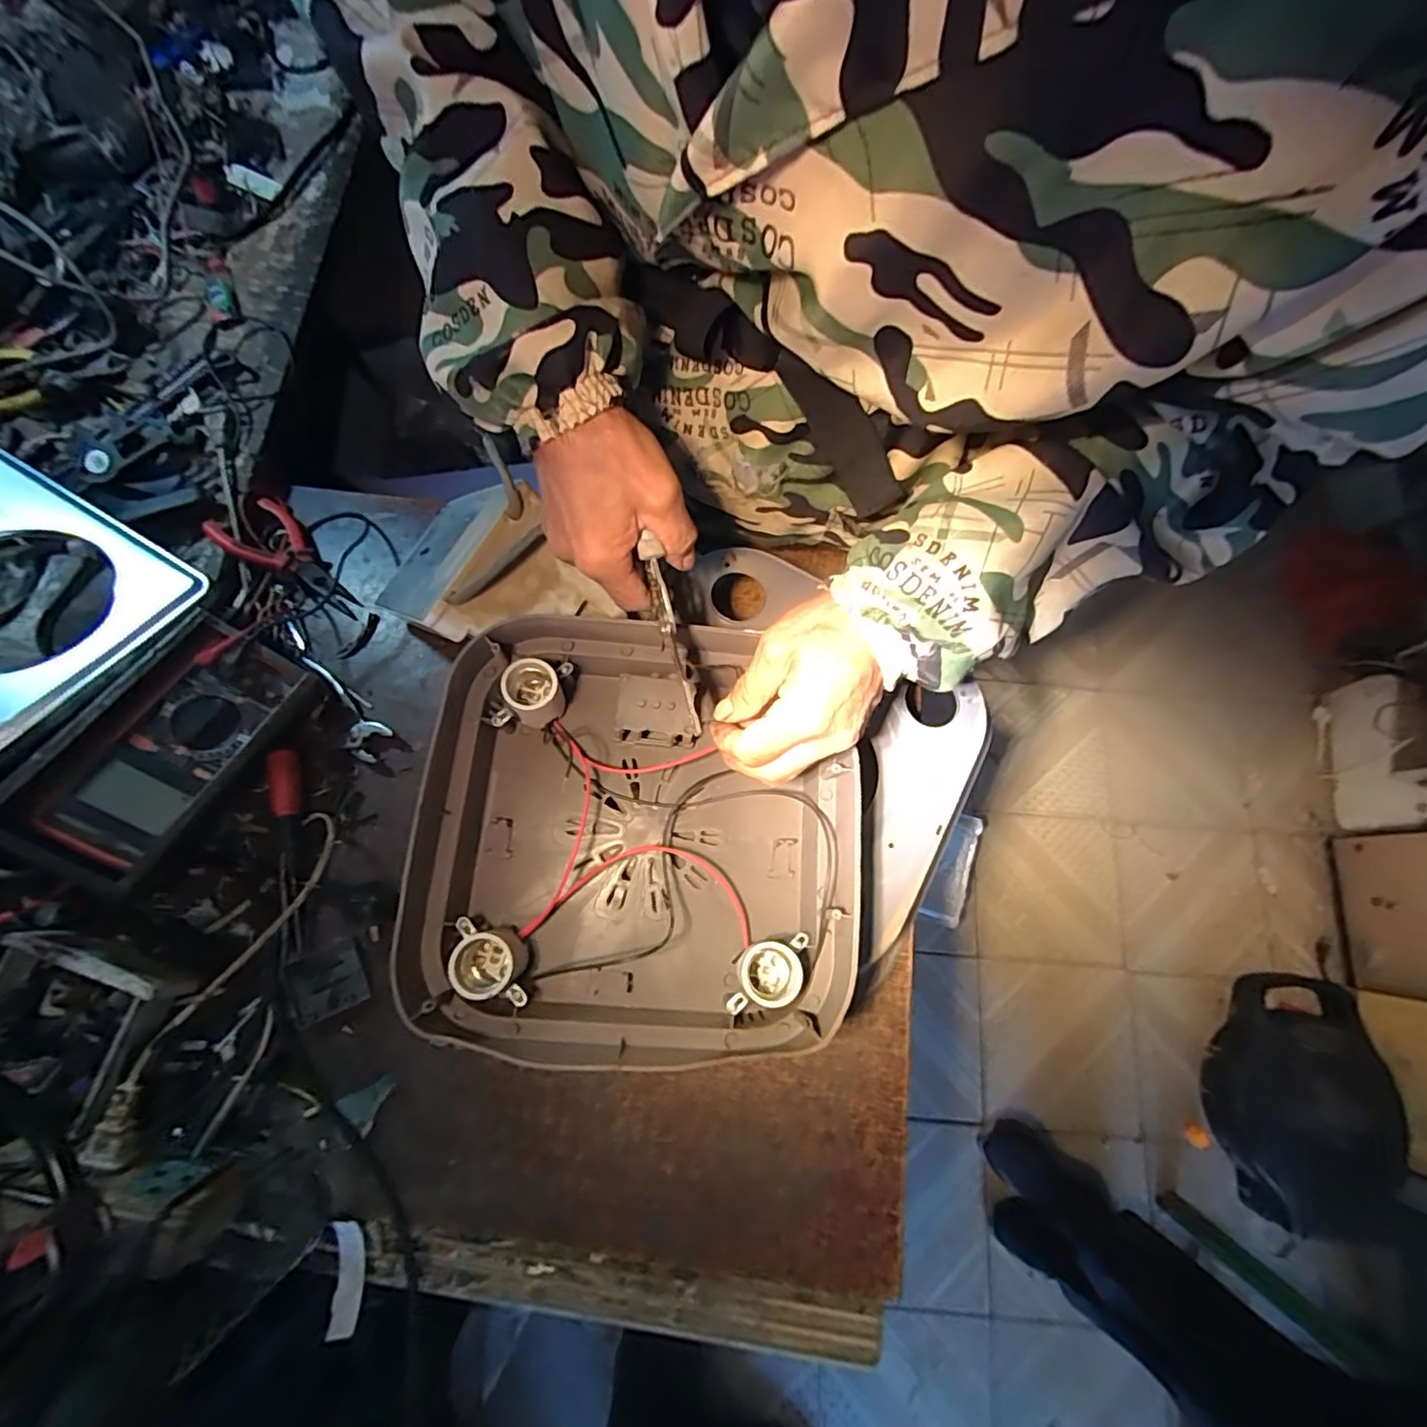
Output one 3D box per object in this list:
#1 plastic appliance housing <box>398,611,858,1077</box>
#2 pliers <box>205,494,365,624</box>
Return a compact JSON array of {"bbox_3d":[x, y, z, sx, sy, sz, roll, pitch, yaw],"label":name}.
[{"bbox_3d":[-0.043,0.074,0.391,0.267,0.073,0.269,9,75,3],"label":"plastic appliance housing"},{"bbox_3d":[-0.403,-0.145,0.563,0.158,0.042,0.063,43,79,11],"label":"pliers"}]

